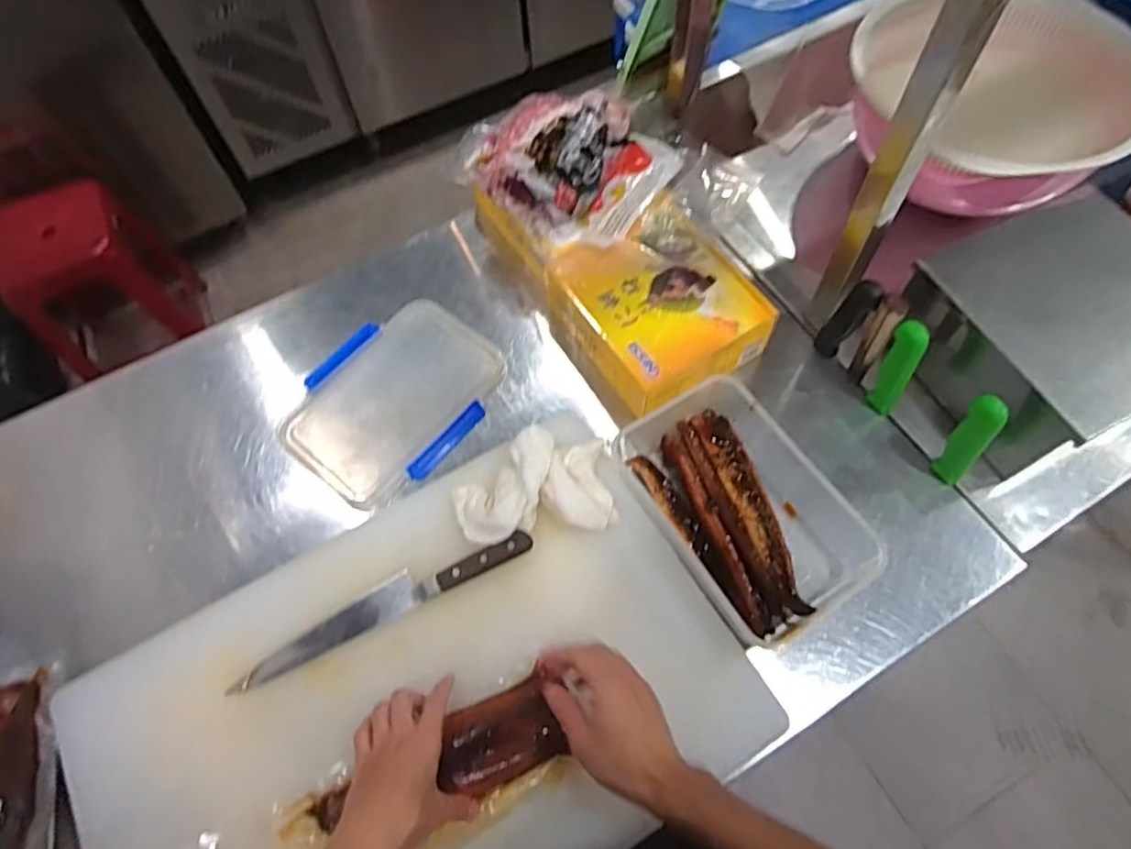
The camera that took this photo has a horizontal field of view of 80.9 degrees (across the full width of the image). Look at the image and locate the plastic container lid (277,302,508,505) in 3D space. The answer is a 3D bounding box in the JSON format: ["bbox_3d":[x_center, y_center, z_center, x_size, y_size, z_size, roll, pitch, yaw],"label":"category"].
[{"bbox_3d":[-0.207,-0.035,0.802,0.202,0.015,0.253,36,70,18],"label":"plastic container lid"}]

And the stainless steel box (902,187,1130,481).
[{"bbox_3d":[0.531,-0.097,0.731,0.242,0.147,0.228,-24,65,-9],"label":"stainless steel box"}]

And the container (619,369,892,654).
[{"bbox_3d":[0.187,0.079,0.696,0.181,0.065,0.265,-33,67,-13],"label":"container"}]

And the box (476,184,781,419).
[{"bbox_3d":[0.063,-0.195,0.818,0.196,0.081,0.373,-31,66,-13],"label":"box"}]

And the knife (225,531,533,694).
[{"bbox_3d":[-0.182,0.177,0.665,0.309,0.017,0.039,-25,65,-10],"label":"knife"}]

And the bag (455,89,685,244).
[{"bbox_3d":[-0.004,-0.316,0.800,0.253,0.089,0.176,17,65,11],"label":"bag"}]

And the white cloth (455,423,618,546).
[{"bbox_3d":[-0.036,0.062,0.704,0.166,0.038,0.116,-7,63,-1],"label":"white cloth"}]

